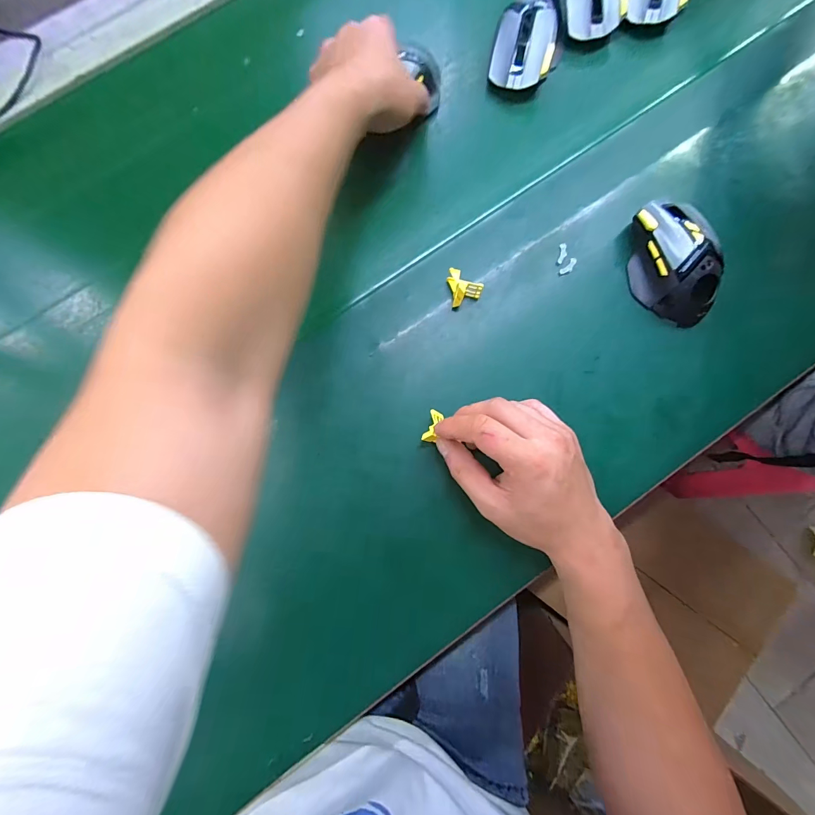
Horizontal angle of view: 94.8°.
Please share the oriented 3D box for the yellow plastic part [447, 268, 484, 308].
[{"bbox_3d":[0.055,-0.114,0.356,0.029,0.024,0.031,-13,83,0],"label":"yellow plastic part"}]

